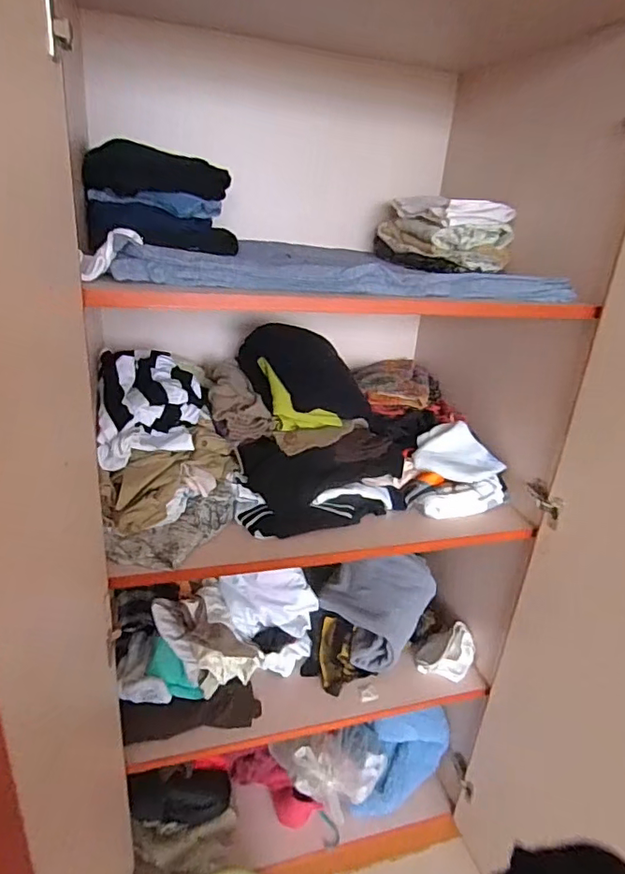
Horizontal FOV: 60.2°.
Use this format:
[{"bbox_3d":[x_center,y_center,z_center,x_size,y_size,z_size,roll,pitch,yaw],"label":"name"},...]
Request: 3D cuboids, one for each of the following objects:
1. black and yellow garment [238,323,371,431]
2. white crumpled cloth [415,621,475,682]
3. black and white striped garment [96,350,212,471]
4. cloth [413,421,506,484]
[{"bbox_3d":[-0.011,-0.137,1.187,0.255,0.150,0.250,-5,26,-22],"label":"black and yellow garment"},{"bbox_3d":[0.324,0.520,1.307,0.133,0.070,0.124,14,26,18],"label":"white crumpled cloth"},{"bbox_3d":[-0.295,-0.067,1.025,0.200,0.125,0.247,-2,25,-17],"label":"black and white striped garment"},{"bbox_3d":[0.305,0.034,1.170,0.175,0.040,0.170,-18,48,-28],"label":"cloth"}]

